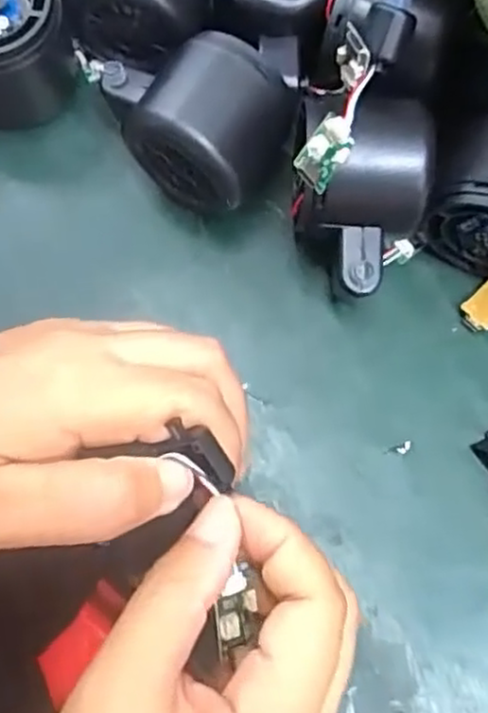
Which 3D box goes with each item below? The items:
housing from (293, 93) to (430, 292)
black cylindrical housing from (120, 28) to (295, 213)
[{"bbox_3d":[0.048,-0.064,0.293,0.054,0.061,0.078,3,76,0],"label":"housing"},{"bbox_3d":[-0.013,-0.099,0.303,0.062,0.058,0.062,27,77,6],"label":"black cylindrical housing"}]

